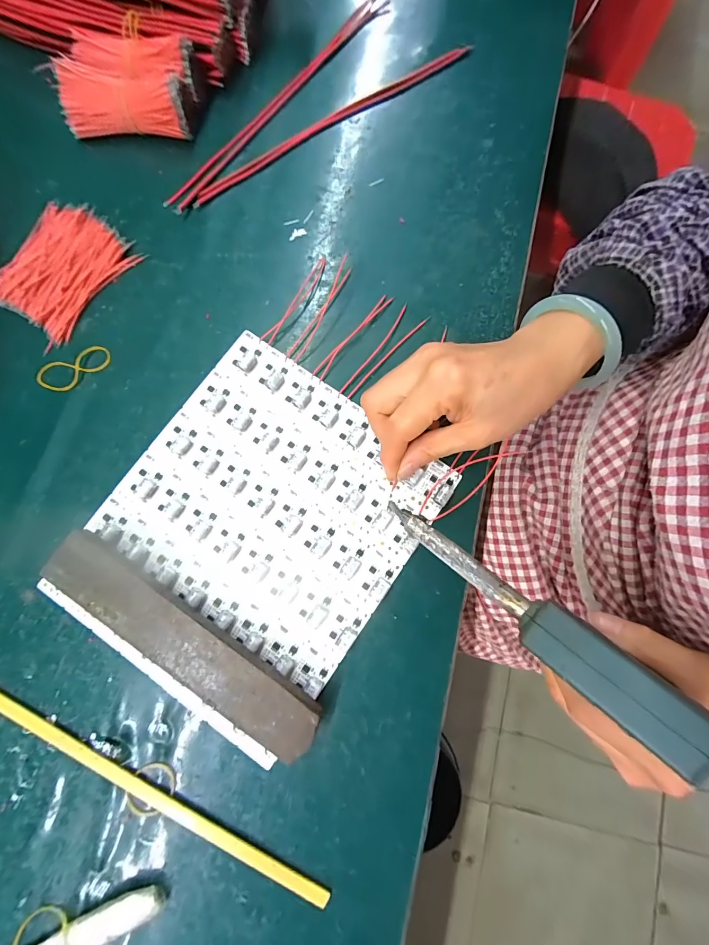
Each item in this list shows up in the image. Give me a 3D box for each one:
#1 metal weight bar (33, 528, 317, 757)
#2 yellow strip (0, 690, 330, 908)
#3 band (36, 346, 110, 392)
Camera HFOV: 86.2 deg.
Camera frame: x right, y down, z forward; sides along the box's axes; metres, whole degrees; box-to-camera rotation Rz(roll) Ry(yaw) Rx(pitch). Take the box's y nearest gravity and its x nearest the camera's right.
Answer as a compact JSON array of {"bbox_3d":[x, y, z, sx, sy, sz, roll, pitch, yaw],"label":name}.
[{"bbox_3d":[-0.111,0.109,0.250,0.198,0.028,0.036,34,81,5],"label":"metal weight bar"},{"bbox_3d":[-0.157,0.194,0.247,0.311,0.005,0.013,27,81,4],"label":"yellow strip"},{"bbox_3d":[-0.218,-0.080,0.295,0.056,0.004,0.025,-24,81,-5],"label":"band"}]

